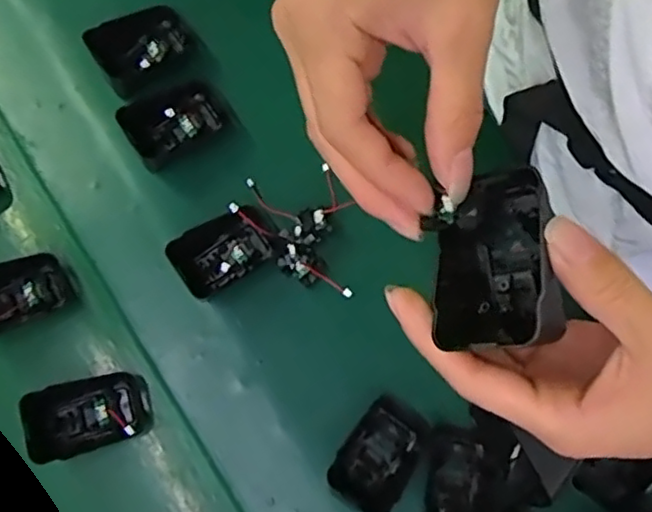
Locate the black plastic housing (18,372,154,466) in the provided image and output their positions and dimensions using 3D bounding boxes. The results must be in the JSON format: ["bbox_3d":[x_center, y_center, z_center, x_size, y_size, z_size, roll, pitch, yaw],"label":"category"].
[{"bbox_3d":[-0.153,0.101,0.421,0.067,0.040,0.048,-19,79,-3],"label":"black plastic housing"}]

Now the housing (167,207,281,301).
[{"bbox_3d":[-0.067,-0.003,0.445,0.065,0.043,0.041,-39,81,-7],"label":"housing"}]

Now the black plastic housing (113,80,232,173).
[{"bbox_3d":[-0.105,-0.094,0.460,0.065,0.036,0.041,-36,81,-6],"label":"black plastic housing"}]

